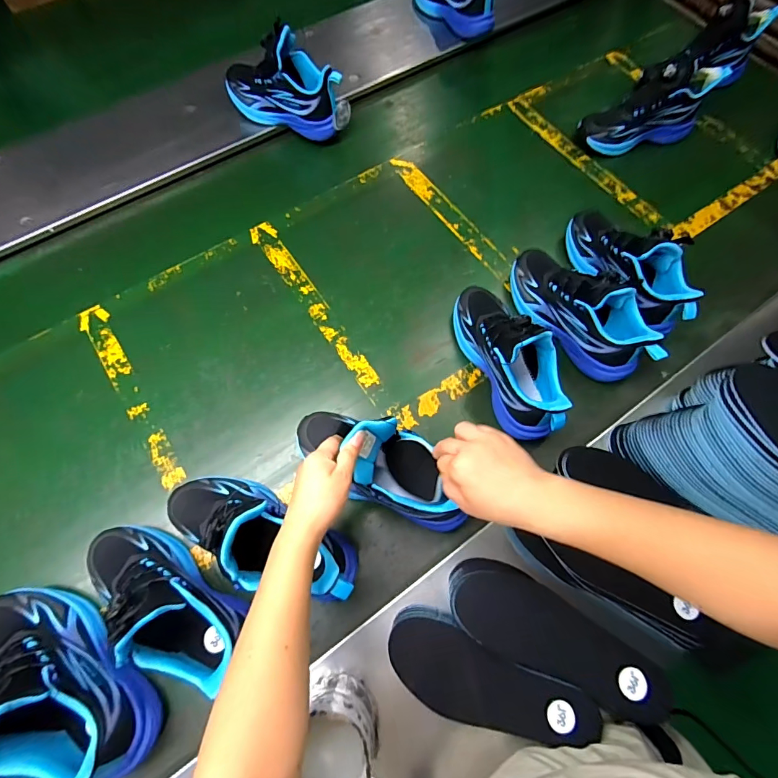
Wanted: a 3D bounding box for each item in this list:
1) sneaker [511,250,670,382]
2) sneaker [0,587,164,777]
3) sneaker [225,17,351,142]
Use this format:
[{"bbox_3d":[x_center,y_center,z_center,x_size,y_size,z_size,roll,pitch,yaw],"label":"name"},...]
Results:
[{"bbox_3d":[0.276,-0.119,0.594,0.086,0.120,0.235,-39,76,-14],"label":"sneaker"},{"bbox_3d":[-0.346,0.300,0.410,0.234,0.141,0.088,36,73,12],"label":"sneaker"},{"bbox_3d":[-0.183,-0.535,0.716,0.221,0.148,0.074,15,71,3],"label":"sneaker"}]

